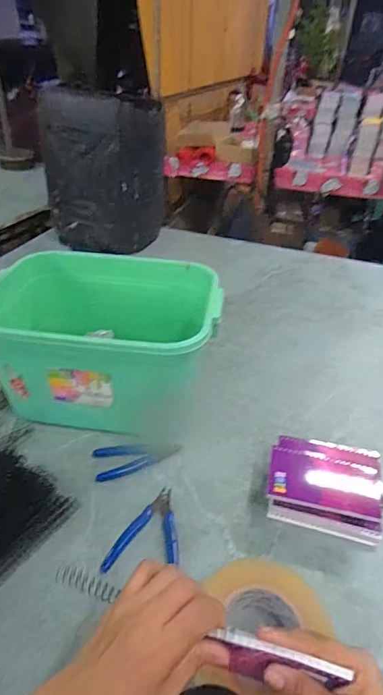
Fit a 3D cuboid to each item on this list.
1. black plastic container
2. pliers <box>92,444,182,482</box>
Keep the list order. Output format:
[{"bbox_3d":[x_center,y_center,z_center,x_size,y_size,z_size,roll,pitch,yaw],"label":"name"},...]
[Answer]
[{"bbox_3d":[-0.223,-0.458,1.082,0.255,0.366,0.232,31,46,32],"label":"black plastic container"},{"bbox_3d":[-0.078,0.153,0.585,0.123,0.009,0.055,-15,39,-20],"label":"pliers"}]

